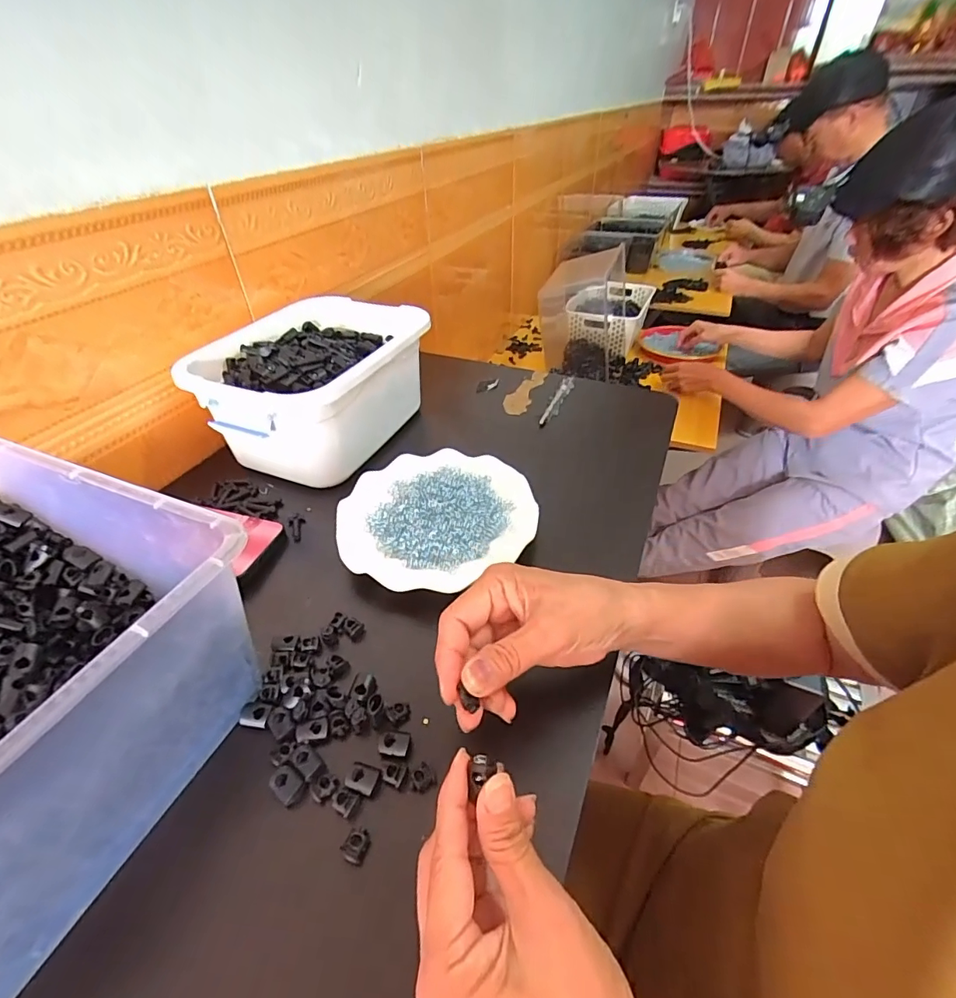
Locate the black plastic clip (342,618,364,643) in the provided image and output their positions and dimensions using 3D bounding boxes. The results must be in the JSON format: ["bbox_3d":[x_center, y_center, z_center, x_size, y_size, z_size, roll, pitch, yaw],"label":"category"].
[{"bbox_3d":[-0.099,0.104,0.377,0.013,0.014,0.012,27,48,28],"label":"black plastic clip"}]

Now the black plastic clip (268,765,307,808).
[{"bbox_3d":[-0.117,0.176,0.292,0.021,0.010,0.016,25,47,27],"label":"black plastic clip"}]

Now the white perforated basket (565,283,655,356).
[{"bbox_3d":[0.364,-0.508,1.313,0.189,0.102,0.290,16,44,18],"label":"white perforated basket"}]

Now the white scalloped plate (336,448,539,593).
[{"bbox_3d":[-0.042,0.013,0.454,0.177,0.021,0.164,0,41,0],"label":"white scalloped plate"}]

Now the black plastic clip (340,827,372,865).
[{"bbox_3d":[-0.068,0.194,0.267,0.013,0.005,0.016,13,43,15],"label":"black plastic clip"}]

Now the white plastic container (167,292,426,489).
[{"bbox_3d":[-0.180,-0.130,0.550,0.183,0.114,0.237,15,43,17],"label":"white plastic container"}]

